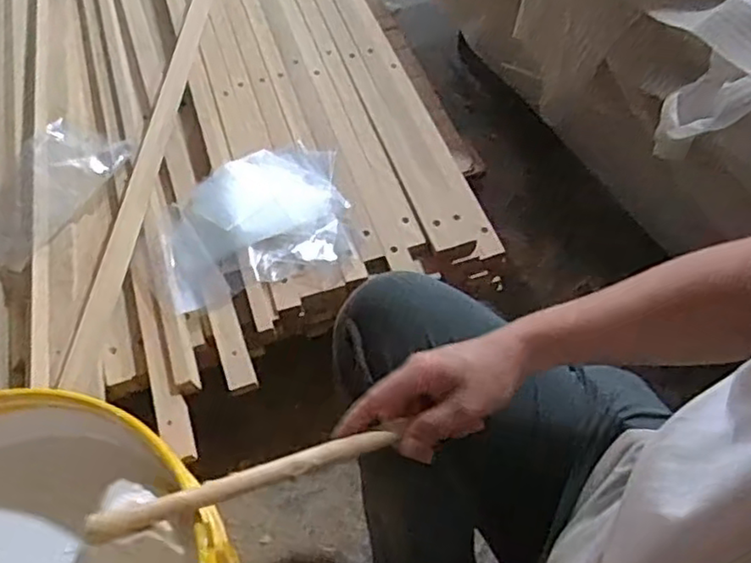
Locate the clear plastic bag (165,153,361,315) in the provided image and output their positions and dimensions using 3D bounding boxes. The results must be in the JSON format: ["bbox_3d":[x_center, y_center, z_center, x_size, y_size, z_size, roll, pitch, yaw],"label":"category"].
[{"bbox_3d":[-0.147,-0.082,0.795,0.237,0.031,0.198,-21,57,-13],"label":"clear plastic bag"}]

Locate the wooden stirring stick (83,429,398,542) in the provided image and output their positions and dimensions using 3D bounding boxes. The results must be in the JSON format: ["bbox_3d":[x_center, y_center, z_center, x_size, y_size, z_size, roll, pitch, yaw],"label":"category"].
[{"bbox_3d":[-0.090,0.139,0.452,0.212,0.012,0.015,-15,56,-12],"label":"wooden stirring stick"}]

